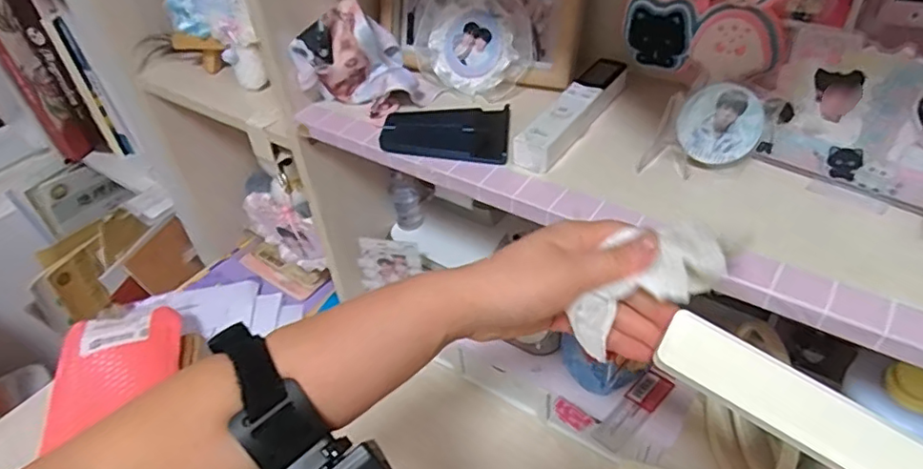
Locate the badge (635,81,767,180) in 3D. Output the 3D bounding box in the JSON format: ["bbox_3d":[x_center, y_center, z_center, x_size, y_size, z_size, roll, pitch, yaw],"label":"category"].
[{"bbox_3d":[0.175,-0.076,0.417,0.074,0.062,0.032,12,45,19],"label":"badge"}]

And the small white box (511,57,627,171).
[{"bbox_3d":[0.092,-0.102,0.482,0.030,0.027,0.152,23,49,28],"label":"small white box"}]

